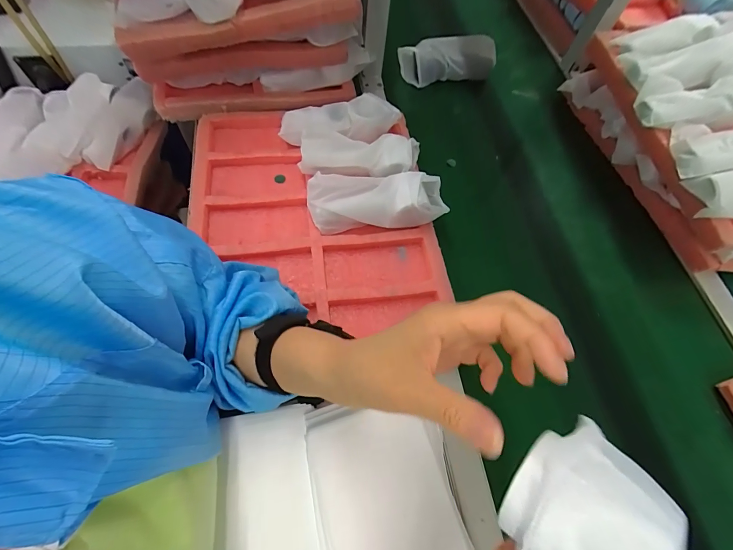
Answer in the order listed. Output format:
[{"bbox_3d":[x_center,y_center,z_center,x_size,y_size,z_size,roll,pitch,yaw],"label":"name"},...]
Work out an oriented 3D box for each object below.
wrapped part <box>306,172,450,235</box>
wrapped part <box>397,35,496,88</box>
[{"bbox_3d":[0.017,-0.104,0.482,0.195,0.059,0.065,-4,64,-7],"label":"wrapped part"},{"bbox_3d":[0.163,-0.434,0.698,0.188,0.061,0.060,-8,64,-9],"label":"wrapped part"}]

